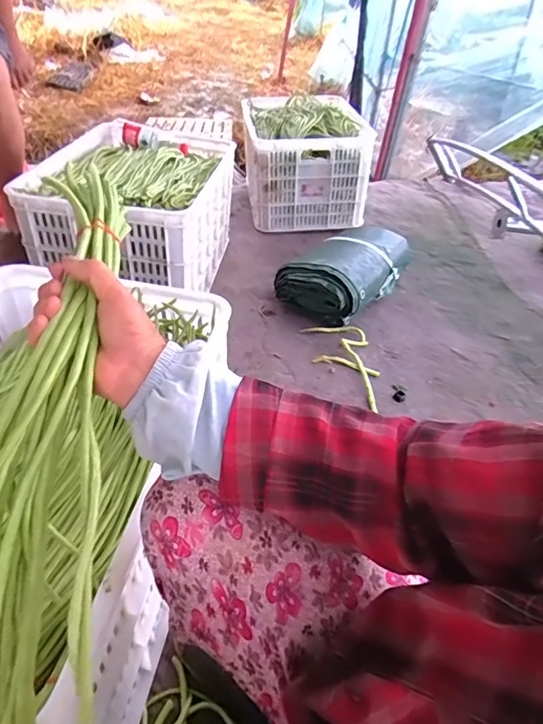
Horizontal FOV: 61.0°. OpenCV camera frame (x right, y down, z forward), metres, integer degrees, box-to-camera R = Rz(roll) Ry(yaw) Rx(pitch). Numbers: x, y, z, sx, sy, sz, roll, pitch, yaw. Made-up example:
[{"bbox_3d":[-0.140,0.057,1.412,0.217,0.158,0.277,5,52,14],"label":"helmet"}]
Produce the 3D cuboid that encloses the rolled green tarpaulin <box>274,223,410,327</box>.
[{"bbox_3d":[0.245,-0.286,1.396,0.256,0.157,0.484,31,48,24],"label":"rolled green tarpaulin"}]

